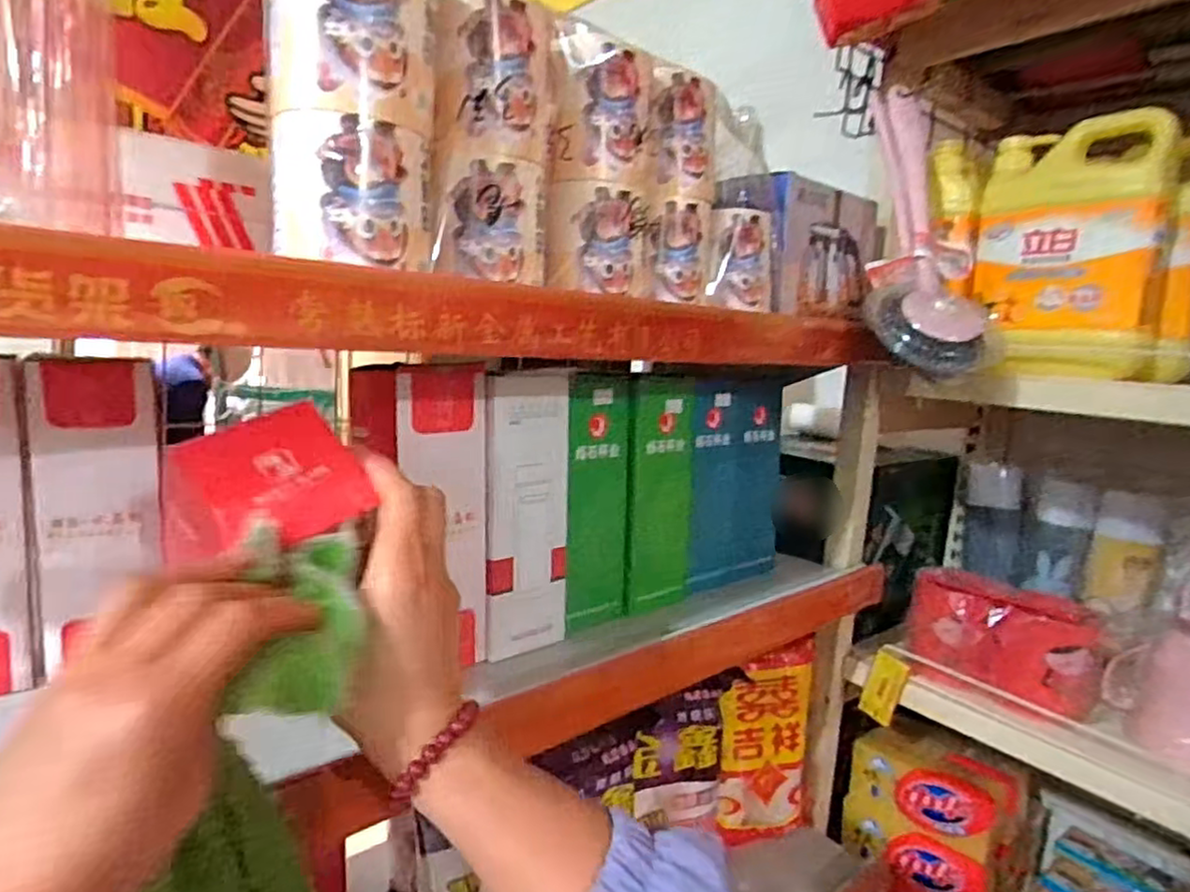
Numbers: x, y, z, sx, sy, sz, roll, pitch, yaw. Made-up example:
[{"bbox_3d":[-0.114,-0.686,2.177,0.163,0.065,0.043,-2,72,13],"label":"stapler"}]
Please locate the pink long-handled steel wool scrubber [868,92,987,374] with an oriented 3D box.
[{"bbox_3d":[0.286,-0.205,0.647,0.087,0.300,0.073,2,-19,-11],"label":"pink long-handled steel wool scrubber"}]

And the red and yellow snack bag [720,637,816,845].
[{"bbox_3d":[0.191,0.339,0.786,0.125,0.203,0.034,0,10,-23],"label":"red and yellow snack bag"}]

